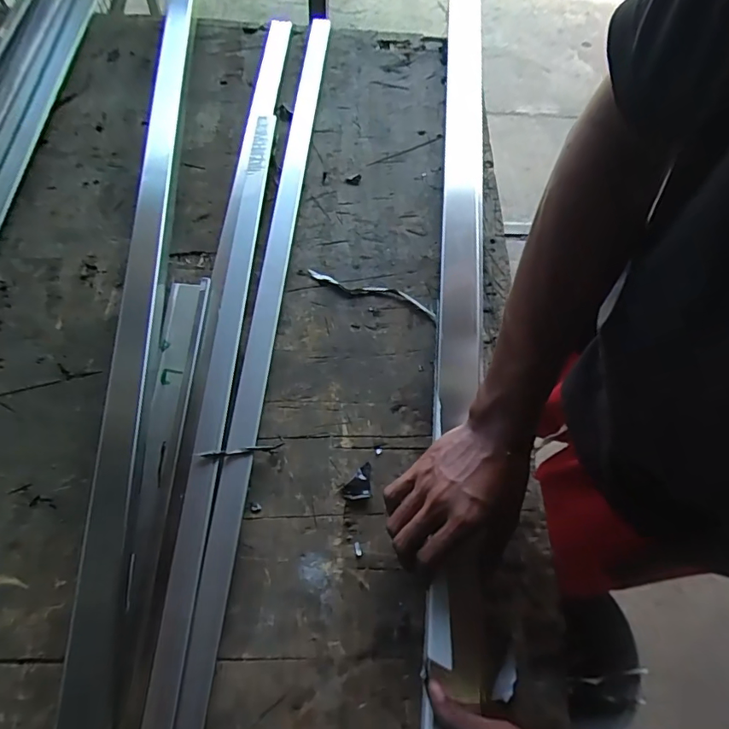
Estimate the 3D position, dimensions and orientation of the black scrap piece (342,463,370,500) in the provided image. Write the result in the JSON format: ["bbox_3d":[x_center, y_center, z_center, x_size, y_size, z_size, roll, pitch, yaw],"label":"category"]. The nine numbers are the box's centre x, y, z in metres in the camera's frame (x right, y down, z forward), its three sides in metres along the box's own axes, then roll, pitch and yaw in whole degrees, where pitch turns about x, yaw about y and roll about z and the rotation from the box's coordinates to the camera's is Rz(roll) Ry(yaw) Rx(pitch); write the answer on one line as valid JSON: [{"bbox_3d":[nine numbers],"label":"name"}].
[{"bbox_3d":[-0.007,0.113,0.470,0.026,0.005,0.034,2,65,-2],"label":"black scrap piece"}]

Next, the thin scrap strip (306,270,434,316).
[{"bbox_3d":[0.009,-0.085,0.558,0.150,0.005,0.022,15,65,4],"label":"thin scrap strip"}]

